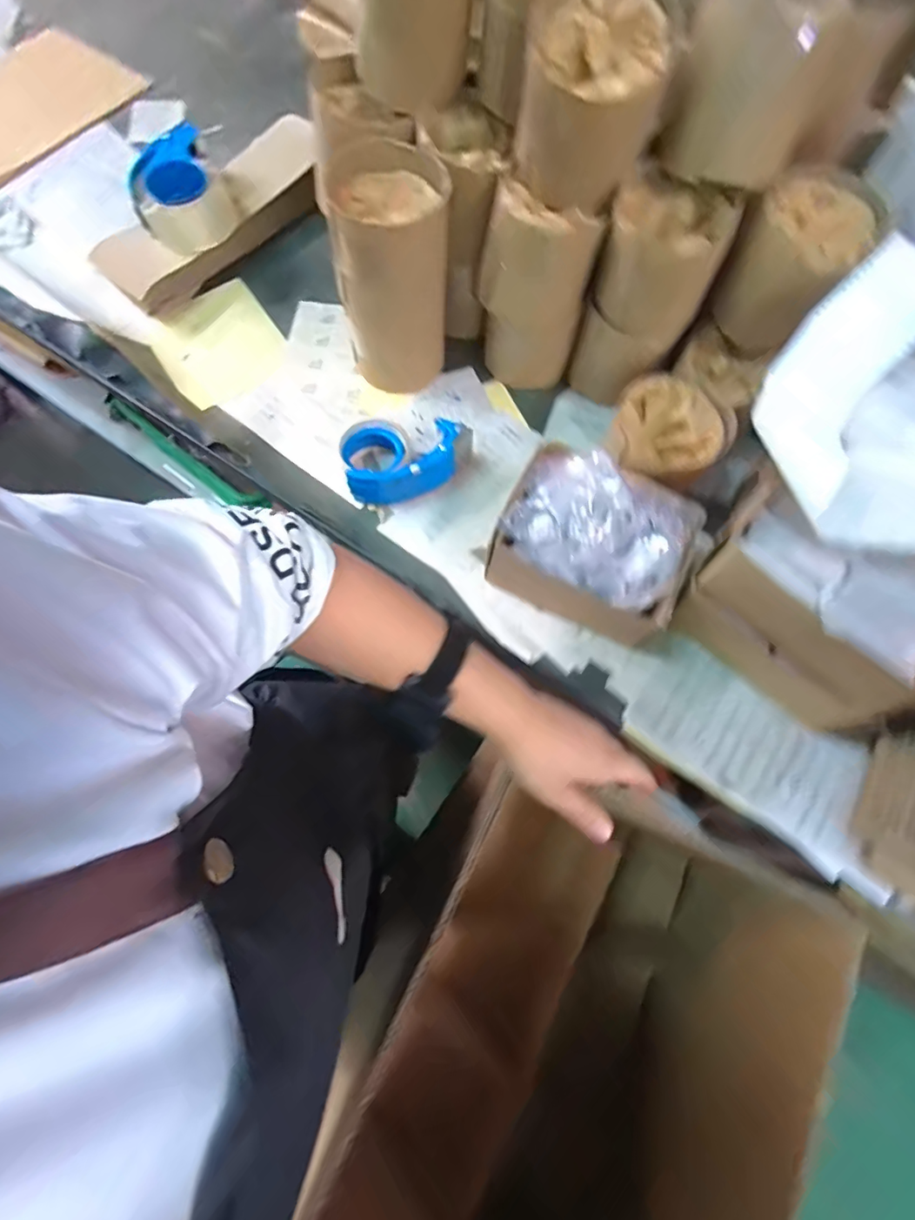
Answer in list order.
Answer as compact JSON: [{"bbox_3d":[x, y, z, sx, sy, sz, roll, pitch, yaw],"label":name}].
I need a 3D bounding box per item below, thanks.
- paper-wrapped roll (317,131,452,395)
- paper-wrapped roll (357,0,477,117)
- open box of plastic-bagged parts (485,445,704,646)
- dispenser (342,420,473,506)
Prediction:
[{"bbox_3d":[-0.077,-0.394,0.596,0.126,0.212,0.142,-12,73,-2],"label":"paper-wrapped roll"},{"bbox_3d":[-0.039,-0.594,0.492,0.119,0.117,0.133,-2,72,-1],"label":"paper-wrapped roll"},{"bbox_3d":[0.144,-0.066,0.535,0.194,0.125,0.164,24,75,8],"label":"open box of plastic-bagged parts"},{"bbox_3d":[-0.059,-0.186,0.614,0.155,0.057,0.091,-10,73,-2],"label":"dispenser"}]

